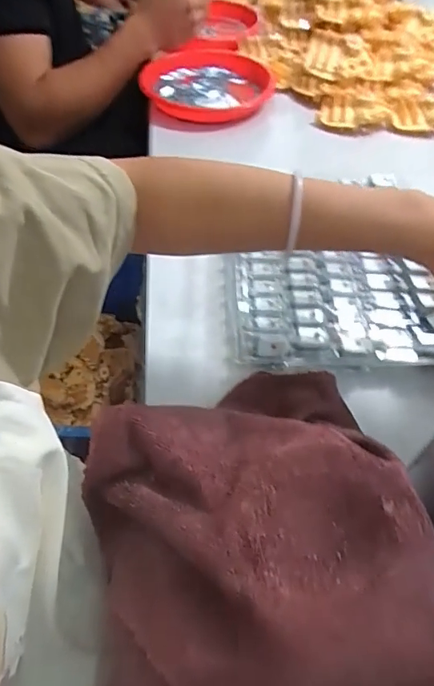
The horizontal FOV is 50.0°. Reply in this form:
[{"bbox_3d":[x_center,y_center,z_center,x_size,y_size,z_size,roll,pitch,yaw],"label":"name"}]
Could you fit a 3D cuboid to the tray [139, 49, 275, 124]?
[{"bbox_3d":[-0.019,-0.394,0.715,0.200,0.034,0.220,0,53,-1],"label":"tray"}]

